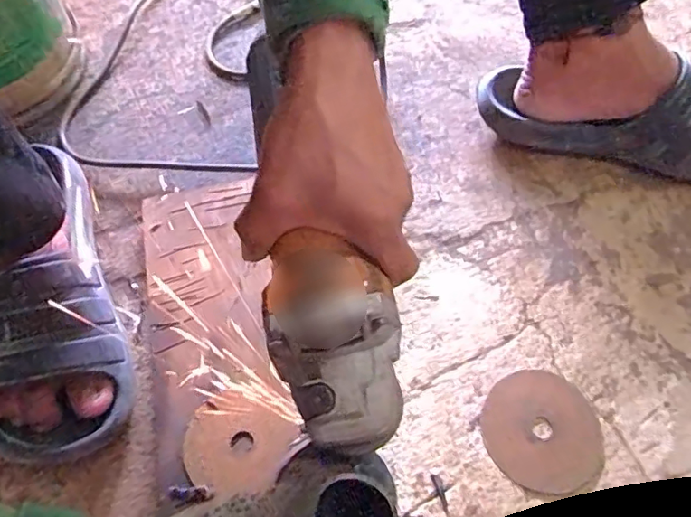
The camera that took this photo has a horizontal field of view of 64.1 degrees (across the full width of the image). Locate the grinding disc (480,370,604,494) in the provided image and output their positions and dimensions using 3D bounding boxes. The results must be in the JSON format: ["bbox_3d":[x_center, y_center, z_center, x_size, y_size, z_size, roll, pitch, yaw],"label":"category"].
[{"bbox_3d":[0.145,0.125,0.408,0.084,0.005,0.085,0,61,-1],"label":"grinding disc"}]

